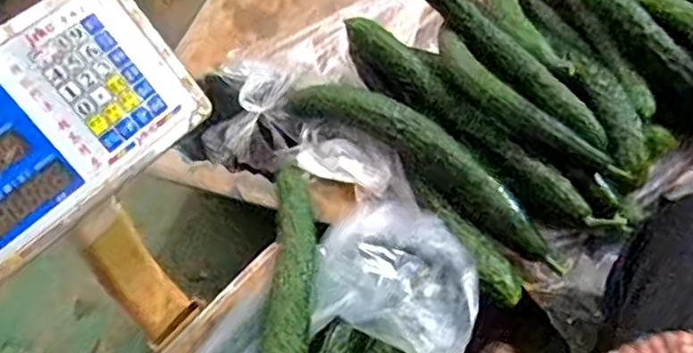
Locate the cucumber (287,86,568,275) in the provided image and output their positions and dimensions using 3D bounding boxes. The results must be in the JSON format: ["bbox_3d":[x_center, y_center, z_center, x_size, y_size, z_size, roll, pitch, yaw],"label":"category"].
[{"bbox_3d":[0.075,-0.023,0.706,0.348,0.068,0.046,37,64,24],"label":"cucumber"}]

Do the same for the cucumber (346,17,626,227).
[{"bbox_3d":[0.132,-0.059,0.706,0.050,0.055,0.353,-39,63,-22],"label":"cucumber"}]

